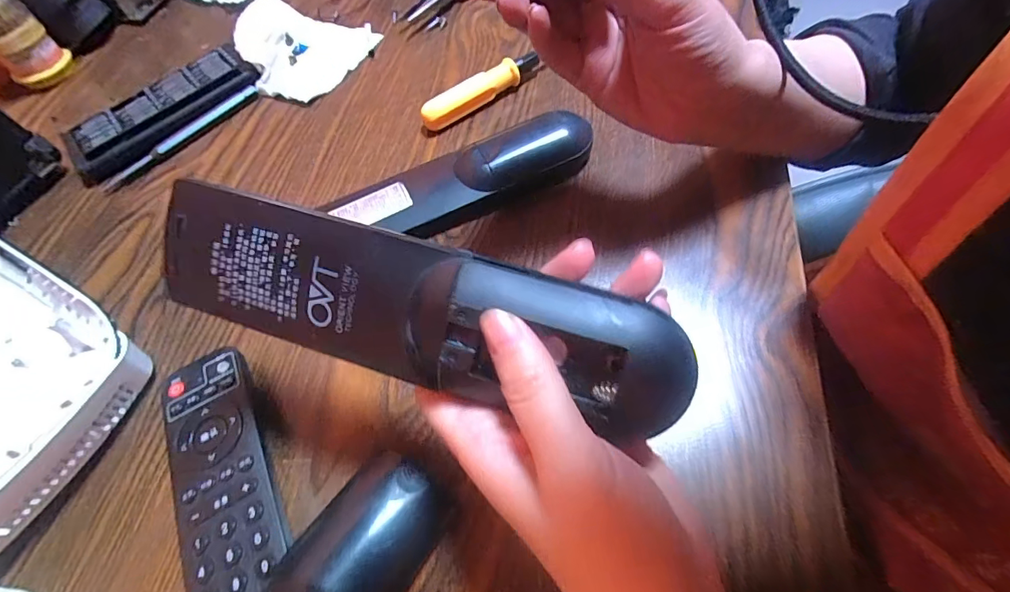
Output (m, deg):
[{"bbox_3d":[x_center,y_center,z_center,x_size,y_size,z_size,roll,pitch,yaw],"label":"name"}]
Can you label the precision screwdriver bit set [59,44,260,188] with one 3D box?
[{"bbox_3d":[-0.283,-0.154,0.371,0.152,0.025,0.068,-37,63,-16],"label":"precision screwdriver bit set"}]

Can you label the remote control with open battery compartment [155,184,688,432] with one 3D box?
[{"bbox_3d":[-0.032,0.002,0.161,0.191,0.028,0.050,14,99,10],"label":"remote control with open battery compartment"}]

